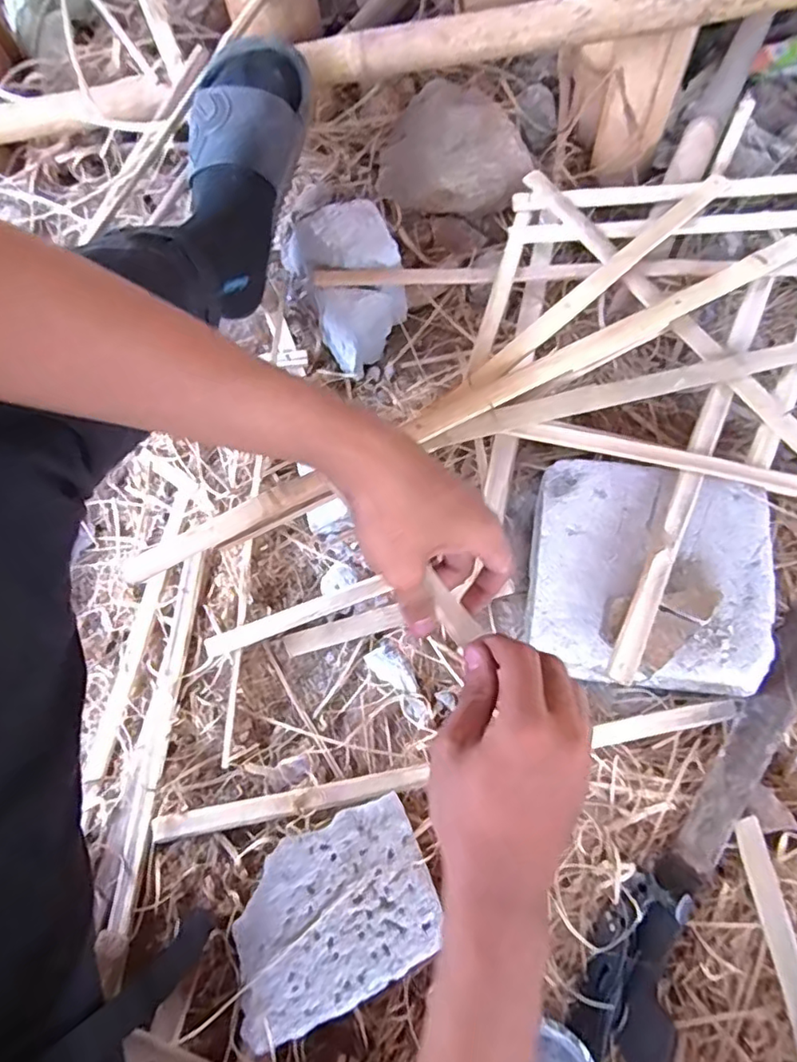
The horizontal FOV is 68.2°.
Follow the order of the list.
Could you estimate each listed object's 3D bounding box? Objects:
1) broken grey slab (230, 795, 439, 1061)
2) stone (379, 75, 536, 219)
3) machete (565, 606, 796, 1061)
[{"bbox_3d":[-0.051,0.291,0.456,0.155,0.072,0.112,-25,67,-7],"label":"broken grey slab"},{"bbox_3d":[0.067,-0.457,0.719,0.184,0.077,0.131,13,68,9],"label":"stone"},{"bbox_3d":[0.254,0.227,0.477,0.068,0.039,0.384,30,71,15],"label":"machete"}]

